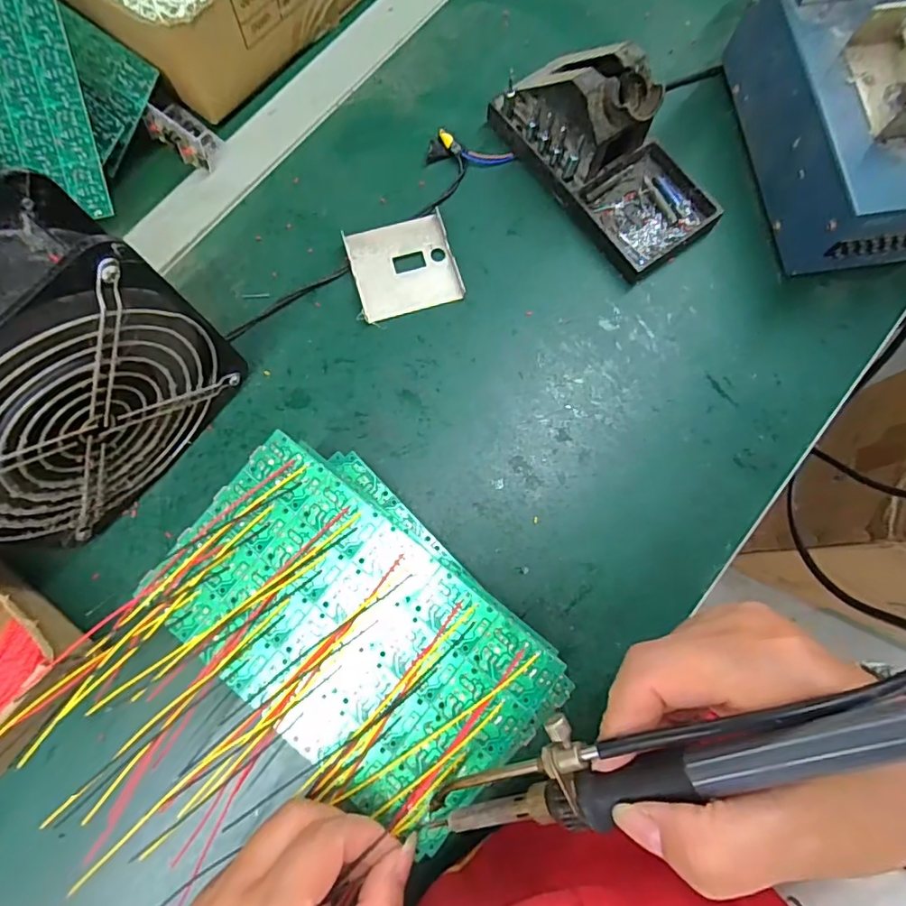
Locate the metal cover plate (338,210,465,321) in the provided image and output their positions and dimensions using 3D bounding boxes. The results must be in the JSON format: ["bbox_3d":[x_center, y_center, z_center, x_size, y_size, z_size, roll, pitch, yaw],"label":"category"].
[{"bbox_3d":[-0.033,-0.128,0.365,0.069,0.008,0.066,-16,78,-4],"label":"metal cover plate"}]

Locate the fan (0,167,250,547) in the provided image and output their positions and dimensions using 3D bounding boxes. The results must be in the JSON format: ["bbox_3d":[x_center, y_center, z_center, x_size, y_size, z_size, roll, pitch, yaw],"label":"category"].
[{"bbox_3d":[-0.195,-0.029,0.269,0.059,0.153,0.146,40,80,8],"label":"fan"}]

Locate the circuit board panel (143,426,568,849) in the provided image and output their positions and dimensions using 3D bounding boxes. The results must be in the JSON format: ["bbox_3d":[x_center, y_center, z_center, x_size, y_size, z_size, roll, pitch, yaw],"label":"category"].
[{"bbox_3d":[-0.045,0.081,0.251,0.182,0.005,0.112,41,80,8],"label":"circuit board panel"}]

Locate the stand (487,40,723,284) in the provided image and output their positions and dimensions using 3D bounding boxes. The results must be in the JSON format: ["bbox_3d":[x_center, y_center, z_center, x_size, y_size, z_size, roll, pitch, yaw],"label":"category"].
[{"bbox_3d":[0.105,-0.205,0.347,0.080,0.070,0.158,-34,80,-7],"label":"stand"}]

